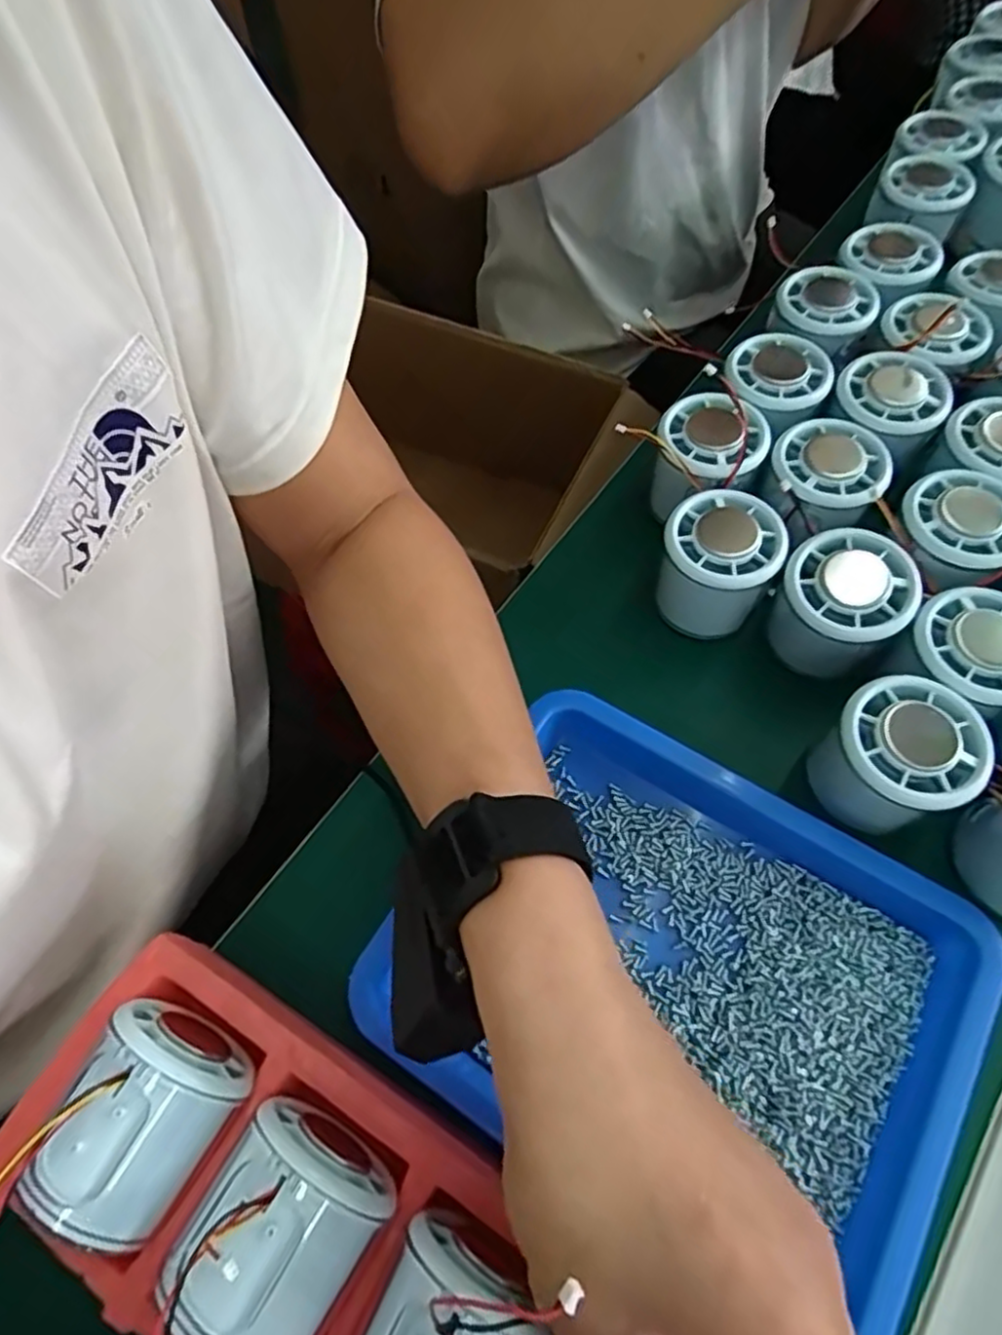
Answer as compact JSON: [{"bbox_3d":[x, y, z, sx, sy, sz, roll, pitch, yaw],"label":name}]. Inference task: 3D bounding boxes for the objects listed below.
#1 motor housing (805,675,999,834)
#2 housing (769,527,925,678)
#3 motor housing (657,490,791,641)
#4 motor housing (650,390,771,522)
[{"bbox_3d":[0.169,0.039,0.302,0.053,0.051,0.054,-1,64,2],"label":"motor housing"},{"bbox_3d":[0.160,-0.029,0.334,0.051,0.053,0.054,-1,64,2],"label":"housing"},{"bbox_3d":[0.109,-0.050,0.356,0.054,0.060,0.050,-1,64,2],"label":"motor housing"},{"bbox_3d":[0.111,-0.114,0.386,0.059,0.054,0.056,31,69,16],"label":"motor housing"}]

